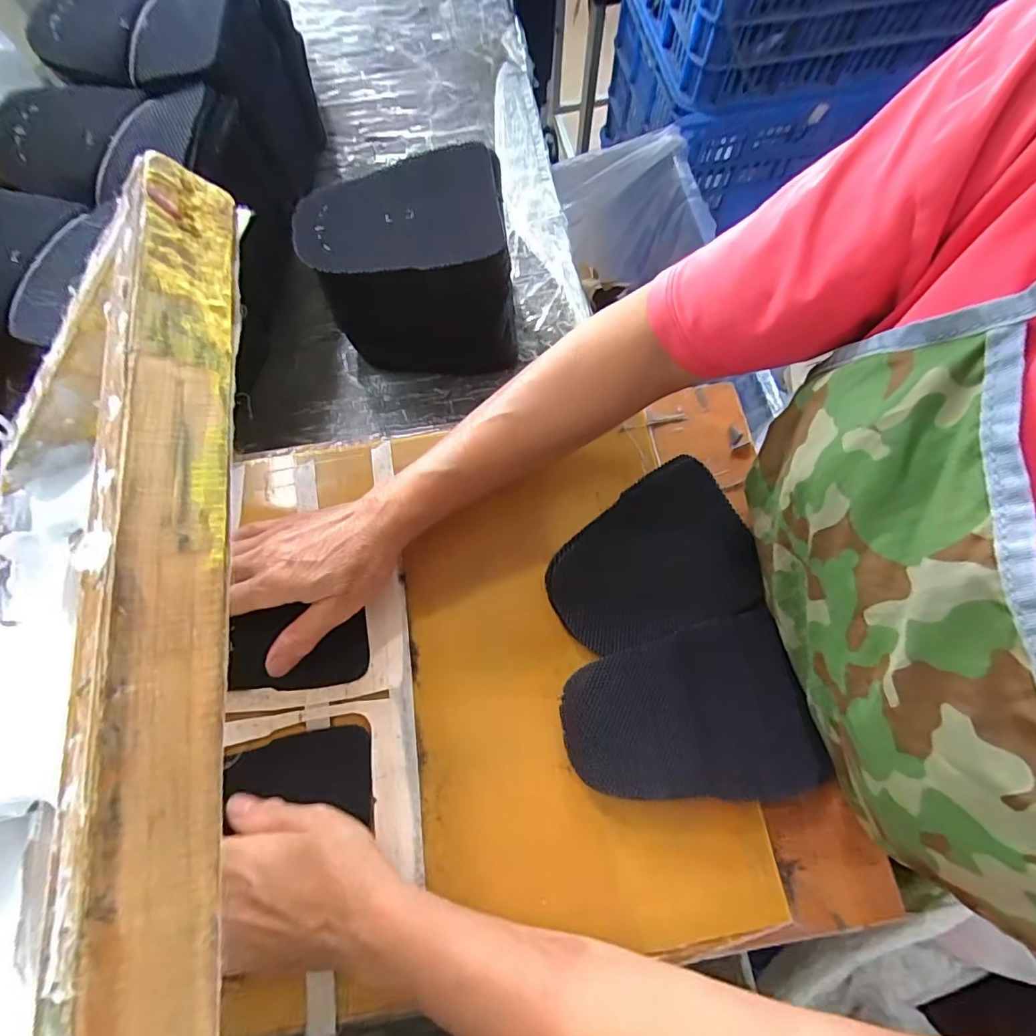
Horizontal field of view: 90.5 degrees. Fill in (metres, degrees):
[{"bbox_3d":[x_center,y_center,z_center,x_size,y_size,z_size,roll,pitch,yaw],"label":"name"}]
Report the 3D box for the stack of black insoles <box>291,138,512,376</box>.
[{"bbox_3d":[-0.083,-0.191,0.416,0.147,0.140,0.097,-9,72,-2],"label":"stack of black insoles"}]

